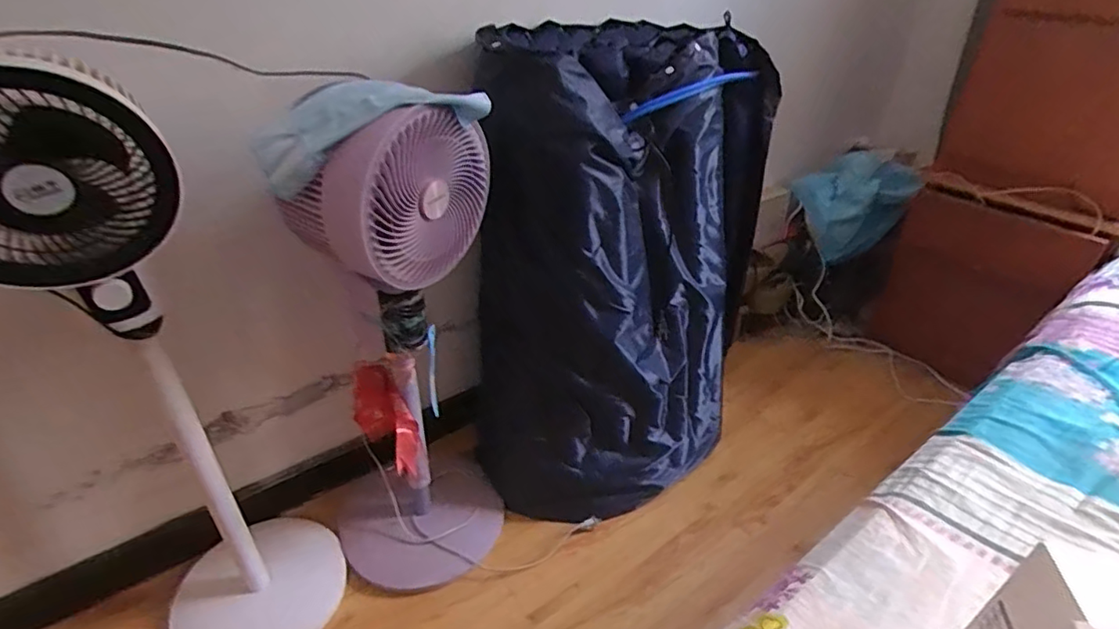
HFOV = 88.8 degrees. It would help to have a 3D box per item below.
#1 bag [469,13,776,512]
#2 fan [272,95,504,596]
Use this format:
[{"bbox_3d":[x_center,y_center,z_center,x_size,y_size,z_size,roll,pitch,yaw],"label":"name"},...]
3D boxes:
[{"bbox_3d":[0.124,-0.077,1.192,0.507,0.873,0.580,12,35,14],"label":"bag"},{"bbox_3d":[-0.267,0.086,0.973,0.308,0.865,0.290,-5,35,-11],"label":"fan"}]

